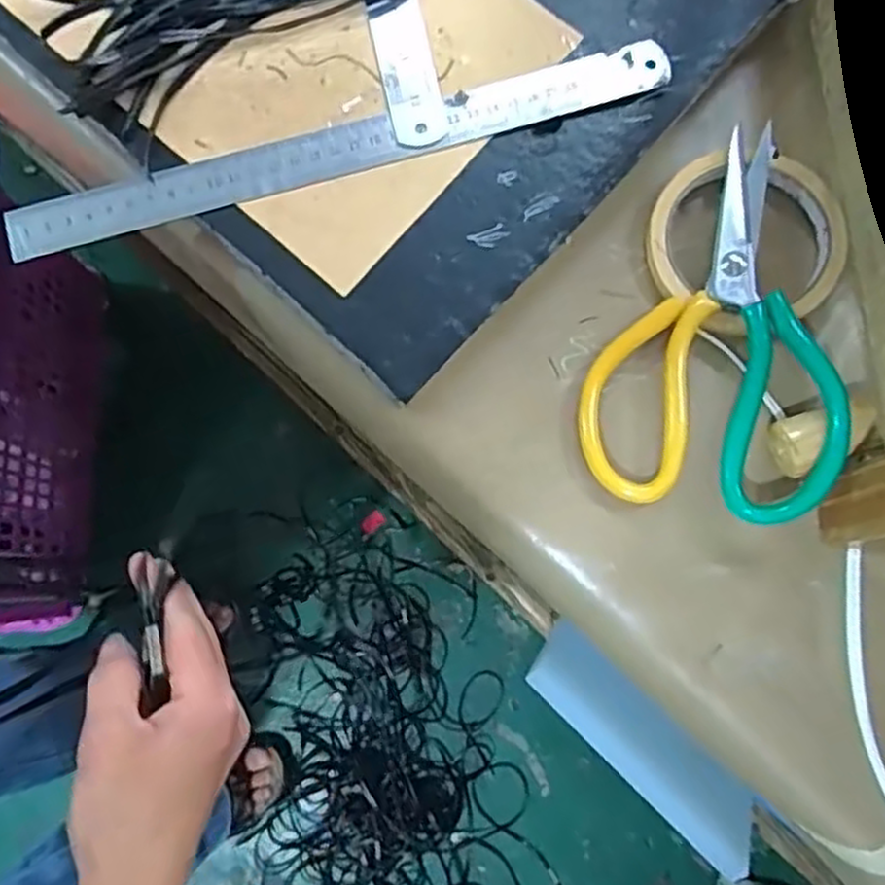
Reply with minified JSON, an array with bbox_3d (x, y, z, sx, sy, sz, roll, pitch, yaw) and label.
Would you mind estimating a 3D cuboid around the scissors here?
[{"bbox_3d":[0.136,-0.057,0.359,0.109,0.032,0.183,14,80,3],"label":"scissors"}]

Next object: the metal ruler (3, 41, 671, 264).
[{"bbox_3d":[-0.048,-0.141,0.363,0.319,0.006,0.024,-16,87,-2],"label":"metal ruler"}]

